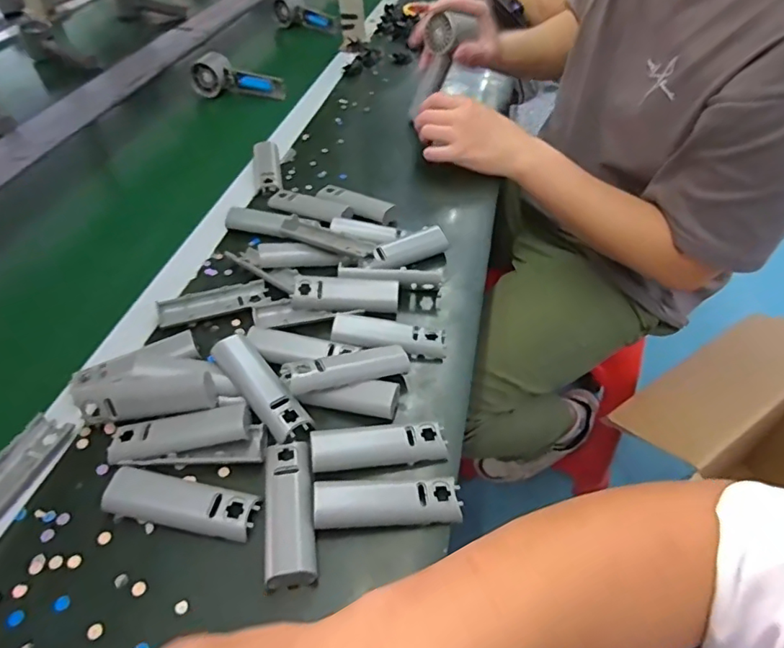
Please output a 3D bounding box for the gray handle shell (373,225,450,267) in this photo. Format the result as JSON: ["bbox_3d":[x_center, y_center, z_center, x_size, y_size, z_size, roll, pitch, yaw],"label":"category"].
[{"bbox_3d":[0.019,-0.081,0.575,0.081,0.023,0.024,-19,49,-18],"label":"gray handle shell"}]

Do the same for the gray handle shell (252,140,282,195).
[{"bbox_3d":[-0.166,-0.210,0.708,0.033,0.014,0.109,-8,46,-9],"label":"gray handle shell"}]

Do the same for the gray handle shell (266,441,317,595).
[{"bbox_3d":[-0.072,0.129,0.374,0.033,0.020,0.103,-6,46,-7],"label":"gray handle shell"}]

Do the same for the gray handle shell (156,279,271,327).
[{"bbox_3d":[-0.174,-0.020,0.524,0.103,0.016,0.032,-15,48,-15],"label":"gray handle shell"}]

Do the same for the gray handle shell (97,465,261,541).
[{"bbox_3d":[-0.147,0.127,0.374,0.103,0.016,0.032,9,46,8],"label":"gray handle shell"}]

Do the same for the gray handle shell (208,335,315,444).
[{"bbox_3d":[-0.106,0.048,0.431,0.032,0.021,0.101,-31,54,-28],"label":"gray handle shell"}]

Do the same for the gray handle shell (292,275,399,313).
[{"bbox_3d":[-0.044,-0.029,0.520,0.102,0.013,0.033,3,83,2],"label":"gray handle shell"}]

